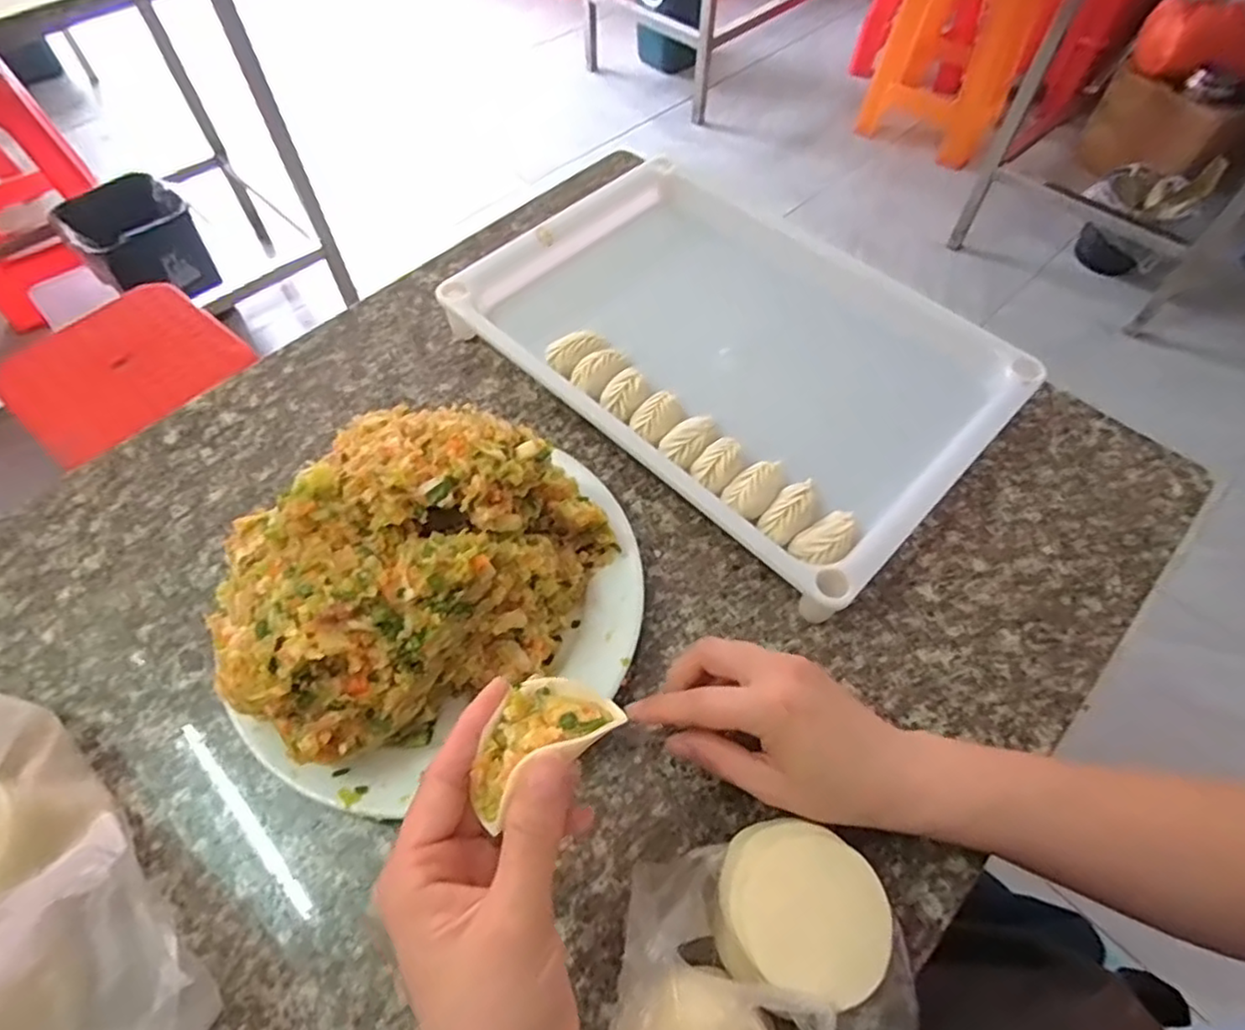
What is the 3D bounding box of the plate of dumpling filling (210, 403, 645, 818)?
[{"bbox_3d":[-0.096,0.042,0.369,0.205,0.121,0.198,0,59,0],"label":"plate of dumpling filling"}]

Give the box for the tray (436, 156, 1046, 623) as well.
[{"bbox_3d":[0.076,-0.123,0.513,0.371,0.046,0.252,40,66,21],"label":"tray"}]

